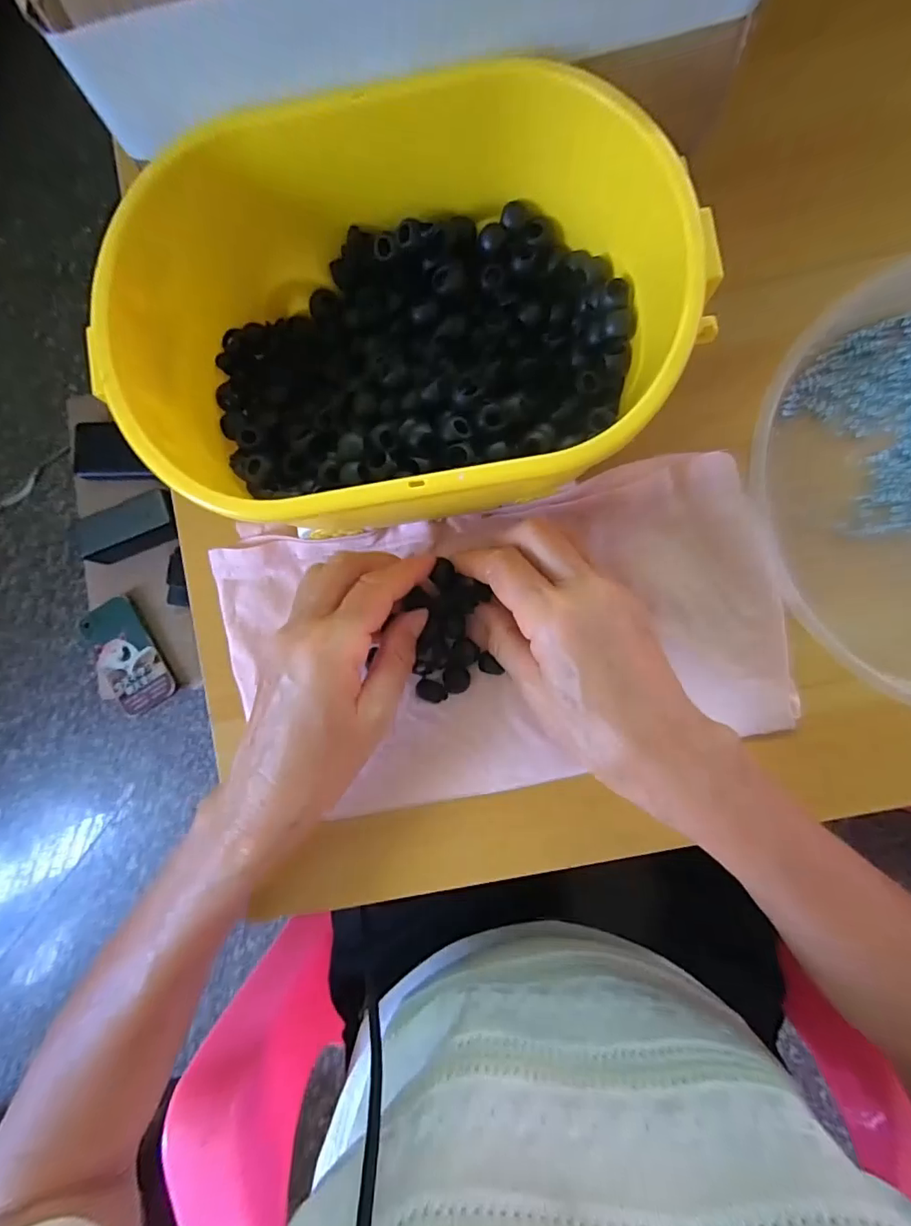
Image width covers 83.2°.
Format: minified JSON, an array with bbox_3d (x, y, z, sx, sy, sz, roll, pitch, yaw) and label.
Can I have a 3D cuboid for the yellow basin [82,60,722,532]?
[{"bbox_3d":[-0.018,-0.124,0.239,0.238,0.088,0.164,-1,88,5],"label":"yellow basin"}]

